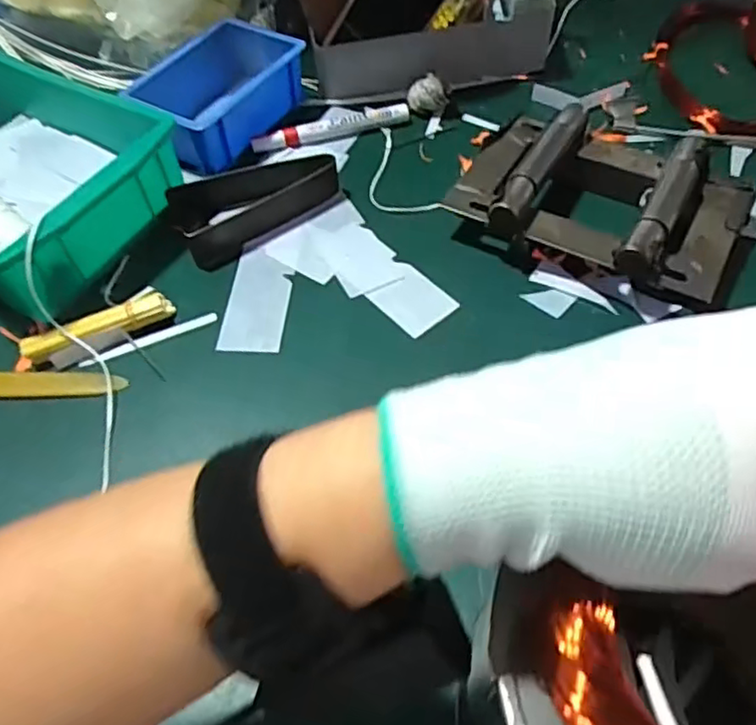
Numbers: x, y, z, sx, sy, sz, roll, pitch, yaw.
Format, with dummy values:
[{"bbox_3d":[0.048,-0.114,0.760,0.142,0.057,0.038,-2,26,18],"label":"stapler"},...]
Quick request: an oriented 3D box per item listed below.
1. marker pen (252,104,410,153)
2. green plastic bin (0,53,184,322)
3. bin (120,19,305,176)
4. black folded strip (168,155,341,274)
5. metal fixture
[{"bbox_3d":[-0.040,-0.205,0.569,0.139,0.018,0.018,-17,56,-9],"label":"marker pen"},{"bbox_3d":[-0.284,-0.146,0.504,0.231,0.077,0.187,27,61,20],"label":"green plastic bin"},{"bbox_3d":[-0.138,-0.231,0.564,0.098,0.056,0.159,28,61,21],"label":"bin"},{"bbox_3d":[-0.100,-0.131,0.509,0.129,0.032,0.065,-35,60,-20],"label":"black folded strip"},{"bbox_3d":[0.162,-0.119,0.477,0.195,0.049,0.140,25,60,19],"label":"metal fixture"}]

